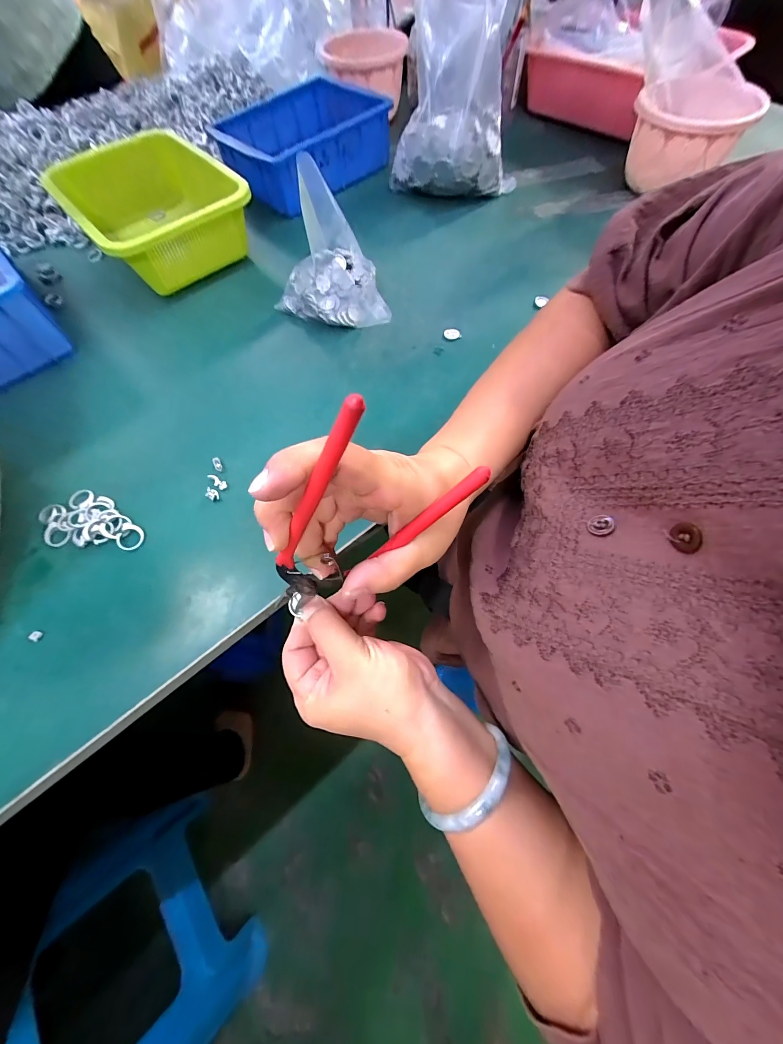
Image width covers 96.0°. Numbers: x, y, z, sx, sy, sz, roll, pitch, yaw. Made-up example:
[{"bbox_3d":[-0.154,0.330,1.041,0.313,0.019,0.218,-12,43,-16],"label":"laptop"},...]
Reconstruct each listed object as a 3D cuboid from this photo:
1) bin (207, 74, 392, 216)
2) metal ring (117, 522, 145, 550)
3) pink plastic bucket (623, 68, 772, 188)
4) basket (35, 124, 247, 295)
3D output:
[{"bbox_3d":[-0.141,-0.579,0.546,0.179,0.078,0.233,35,71,16],"label":"bin"},{"bbox_3d":[-0.236,0.014,0.318,0.021,0.005,0.023,-1,66,1],"label":"metal ring"},{"bbox_3d":[0.403,-0.534,0.498,0.143,0.093,0.144,26,69,12],"label":"pink plastic bucket"},{"bbox_3d":[-0.312,-0.410,0.473,0.181,0.083,0.243,-37,70,-14],"label":"basket"}]

